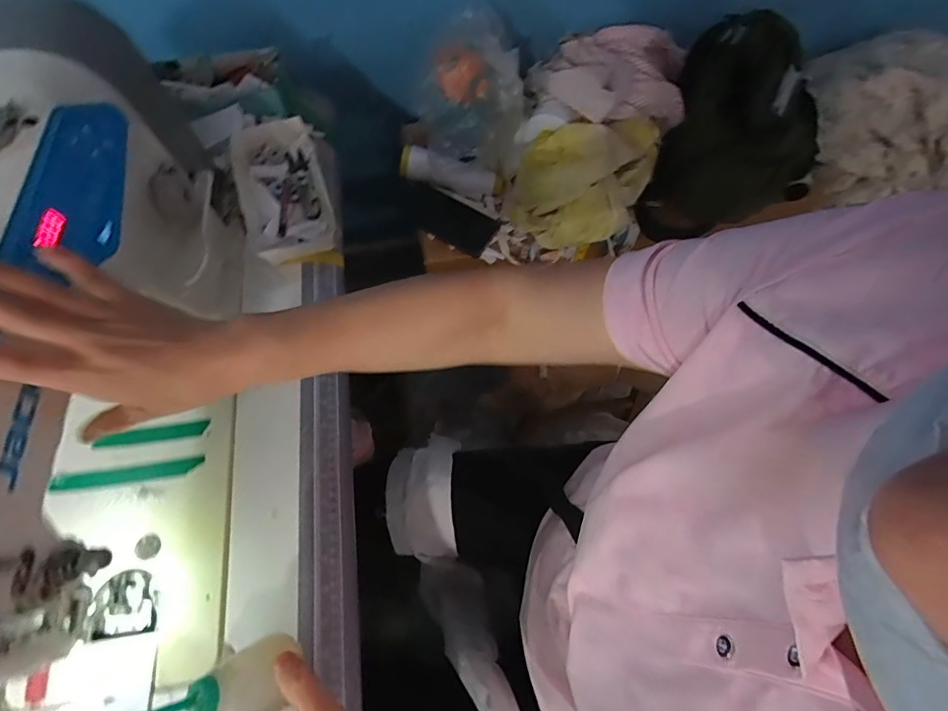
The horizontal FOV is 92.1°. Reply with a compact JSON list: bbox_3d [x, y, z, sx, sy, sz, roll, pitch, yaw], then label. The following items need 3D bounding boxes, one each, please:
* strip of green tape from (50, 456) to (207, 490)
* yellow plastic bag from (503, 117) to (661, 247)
[{"bbox_3d":[-0.338,0.116,0.447,0.140,0.004,0.015,-7,79,-3],"label":"strip of green tape"},{"bbox_3d":[0.169,-0.270,0.718,0.225,0.108,0.157,3,68,2],"label":"yellow plastic bag"}]

